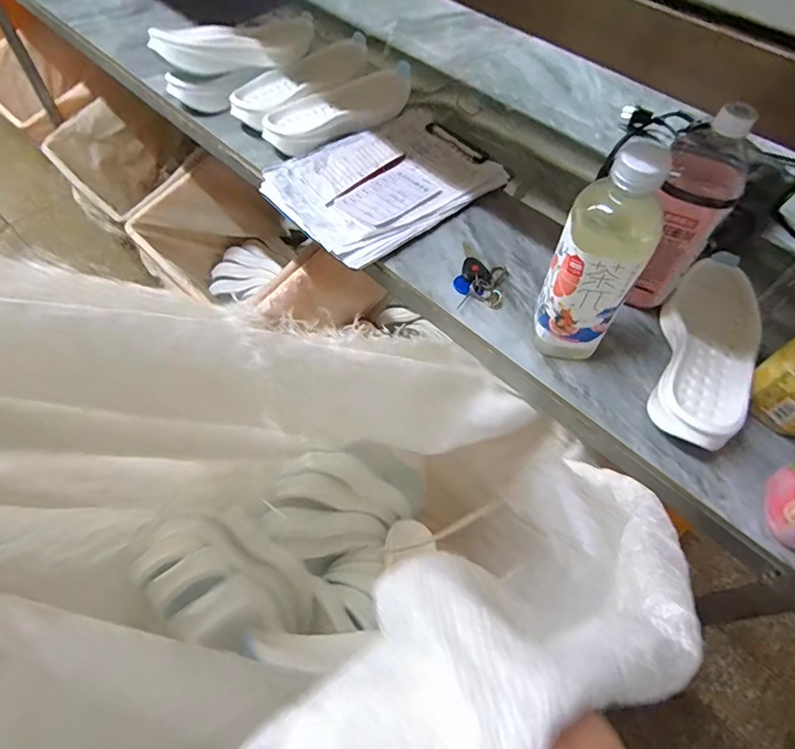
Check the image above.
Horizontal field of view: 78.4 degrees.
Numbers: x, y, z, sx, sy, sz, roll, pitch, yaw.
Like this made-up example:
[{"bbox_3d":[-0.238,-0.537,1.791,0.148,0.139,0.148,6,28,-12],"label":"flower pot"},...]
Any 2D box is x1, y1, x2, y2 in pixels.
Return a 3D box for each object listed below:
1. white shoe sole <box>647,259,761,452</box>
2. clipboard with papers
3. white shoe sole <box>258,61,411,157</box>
[{"bbox_3d":[0.340,-0.024,0.541,0.098,0.049,0.251,26,60,13],"label":"white shoe sole"},{"bbox_3d":[-0.013,-0.277,0.696,0.303,0.022,0.223,-34,66,-22],"label":"clipboard with papers"},{"bbox_3d":[-0.082,-0.414,0.760,0.279,0.033,0.093,-35,66,-22],"label":"white shoe sole"}]

